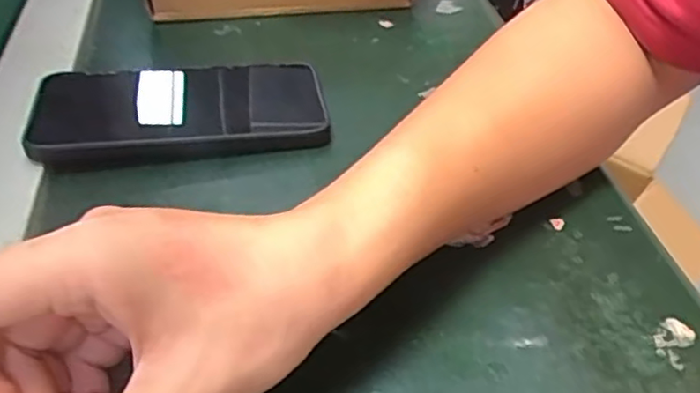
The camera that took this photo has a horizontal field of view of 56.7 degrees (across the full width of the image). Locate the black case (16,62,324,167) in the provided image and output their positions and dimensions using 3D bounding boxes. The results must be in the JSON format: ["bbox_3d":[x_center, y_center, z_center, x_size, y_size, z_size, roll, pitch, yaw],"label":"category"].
[{"bbox_3d":[-0.094,-0.049,0.372,0.159,0.022,0.073,-8,42,-11],"label":"black case"}]

